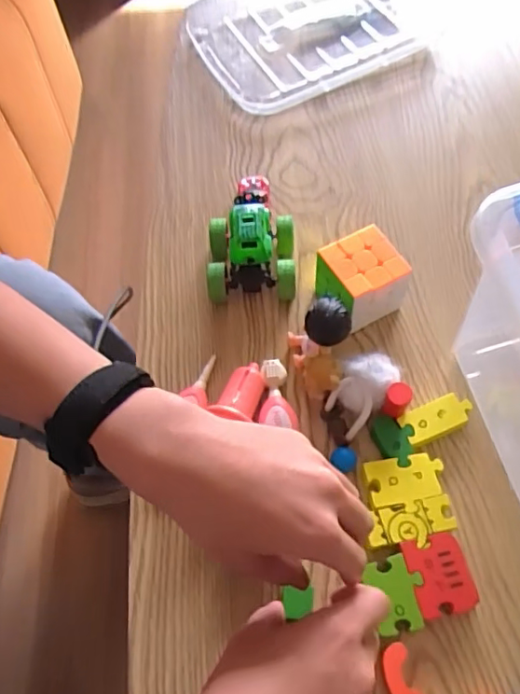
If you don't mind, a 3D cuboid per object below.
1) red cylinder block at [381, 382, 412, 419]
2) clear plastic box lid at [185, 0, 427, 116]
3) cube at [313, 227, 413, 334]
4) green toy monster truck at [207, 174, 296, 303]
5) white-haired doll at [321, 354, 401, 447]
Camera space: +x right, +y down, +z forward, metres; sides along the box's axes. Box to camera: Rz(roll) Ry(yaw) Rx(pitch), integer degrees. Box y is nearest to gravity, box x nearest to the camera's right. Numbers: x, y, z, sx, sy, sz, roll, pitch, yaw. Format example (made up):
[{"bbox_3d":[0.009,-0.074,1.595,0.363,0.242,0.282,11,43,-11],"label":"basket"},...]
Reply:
[{"bbox_3d":[0.104,0.040,0.422,0.017,0.025,0.019,19,64,13],"label":"red cylinder block"},{"bbox_3d":[0.052,-0.384,0.680,0.253,0.025,0.214,-25,63,-10],"label":"clear plastic box lid"},{"bbox_3d":[0.085,-0.056,0.471,0.059,0.056,0.059,-33,65,-14],"label":"cube"},{"bbox_3d":[-0.008,-0.092,0.489,0.077,0.075,0.086,-1,62,3],"label":"green toy monster truck"},{"bbox_3d":[0.074,0.039,0.425,0.037,0.027,0.070,38,107,21],"label":"white-haired doll"}]

